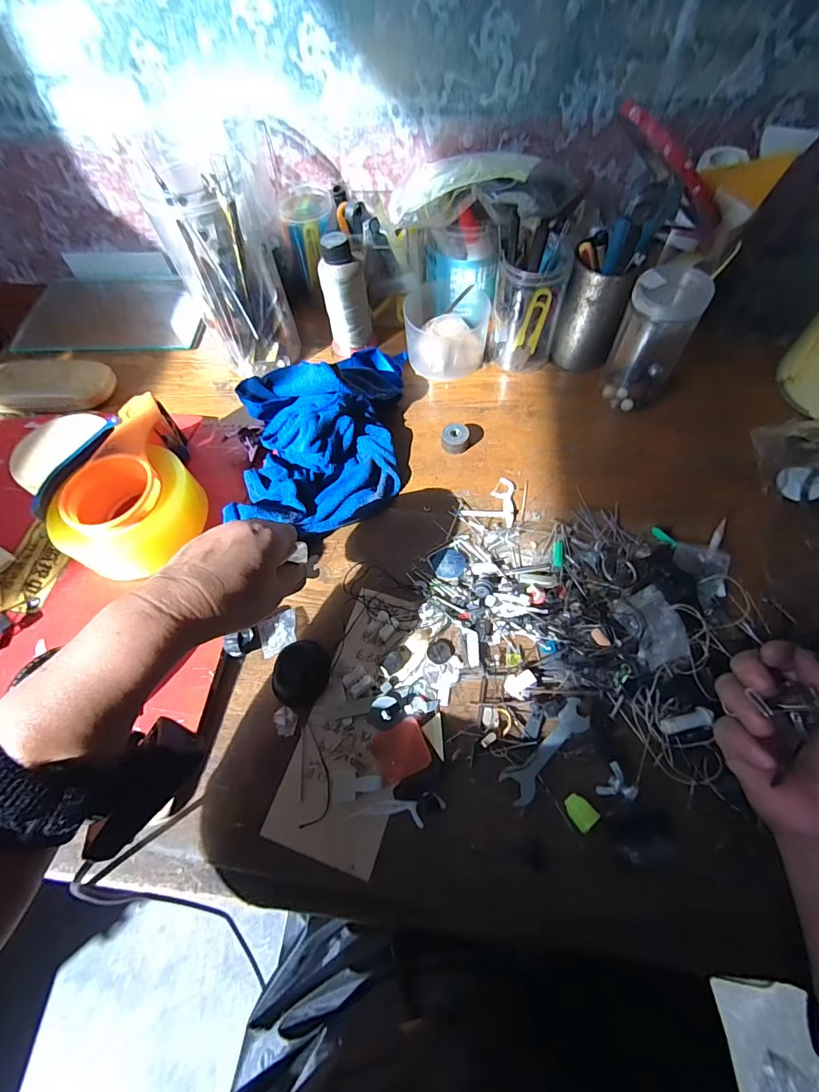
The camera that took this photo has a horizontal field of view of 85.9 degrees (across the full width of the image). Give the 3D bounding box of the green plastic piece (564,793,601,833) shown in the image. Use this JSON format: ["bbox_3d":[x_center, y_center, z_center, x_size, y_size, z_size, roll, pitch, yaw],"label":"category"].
[{"bbox_3d":[0.113,0.177,0.293,0.016,0.011,0.020,-35,64,-16],"label":"green plastic piece"}]

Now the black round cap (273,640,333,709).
[{"bbox_3d":[-0.087,0.101,0.352,0.043,0.013,0.049,28,66,18],"label":"black round cap"}]

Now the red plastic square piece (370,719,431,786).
[{"bbox_3d":[-0.006,0.149,0.320,0.038,0.004,0.036,-23,62,-10],"label":"red plastic square piece"}]

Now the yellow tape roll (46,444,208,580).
[{"bbox_3d":[-0.246,-0.027,0.398,0.104,0.063,0.111,-1,60,3],"label":"yellow tape roll"}]

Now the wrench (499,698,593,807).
[{"bbox_3d":[0.101,0.146,0.317,0.084,0.005,0.024,-39,65,-17],"label":"wrench"}]

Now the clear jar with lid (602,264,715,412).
[{"bbox_3d":[0.240,-0.201,0.443,0.063,0.125,0.053,35,68,21],"label":"clear jar with lid"}]

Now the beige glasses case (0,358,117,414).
[{"bbox_3d":[-0.430,-0.189,0.516,0.143,0.028,0.053,-2,60,2],"label":"beige glasses case"}]

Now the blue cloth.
[{"bbox_3d":[-0.090,-0.124,0.445,0.156,0.065,0.257,-1,60,3],"label":"blue cloth"}]

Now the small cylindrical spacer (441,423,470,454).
[{"bbox_3d":[0.049,-0.114,0.467,0.028,0.020,0.025,11,61,9],"label":"small cylindrical spacer"}]

